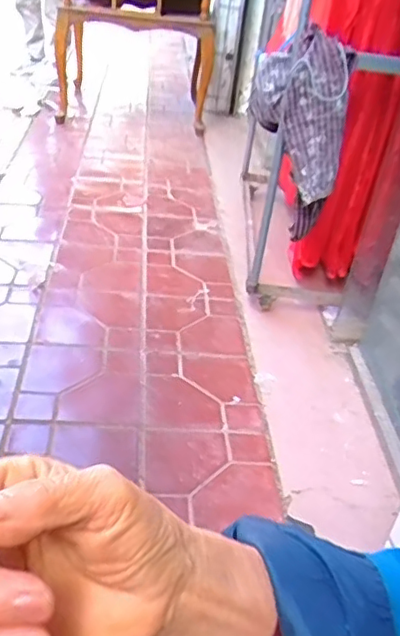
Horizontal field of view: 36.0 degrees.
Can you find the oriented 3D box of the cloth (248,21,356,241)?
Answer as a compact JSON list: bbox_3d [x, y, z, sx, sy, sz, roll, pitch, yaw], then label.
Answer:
[{"bbox_3d":[0.260,-0.507,1.719,0.228,0.494,0.338,6,34,-4],"label":"cloth"}]

